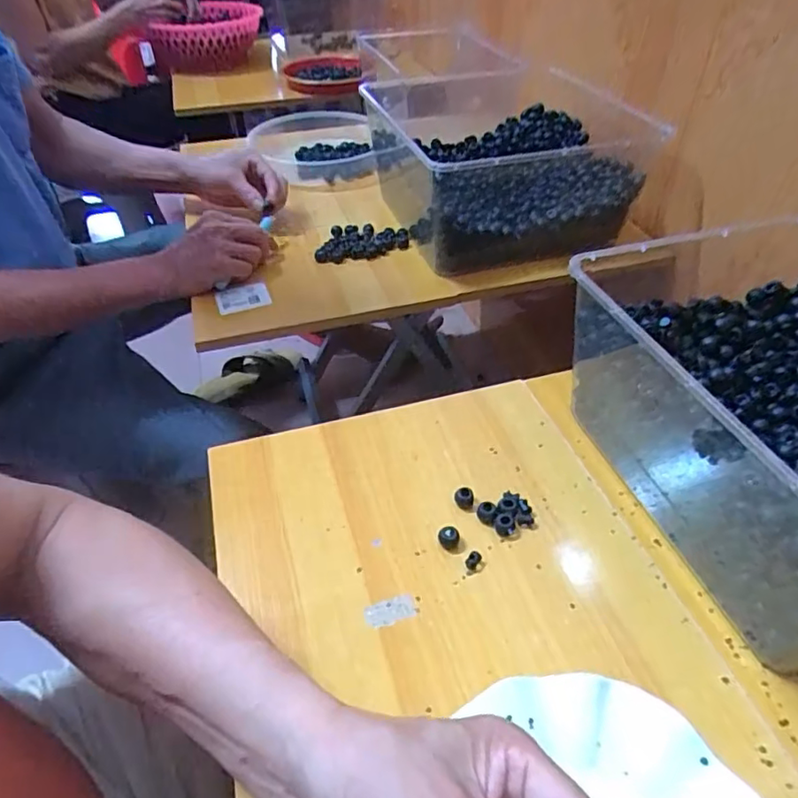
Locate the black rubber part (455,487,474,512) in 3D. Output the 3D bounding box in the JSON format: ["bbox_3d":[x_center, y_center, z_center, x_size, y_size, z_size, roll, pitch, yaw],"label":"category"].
[{"bbox_3d":[0.051,0.078,0.436,0.015,0.009,0.015,-1,44,1],"label":"black rubber part"}]

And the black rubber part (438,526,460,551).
[{"bbox_3d":[0.036,0.102,0.410,0.015,0.011,0.014,-1,44,1],"label":"black rubber part"}]

